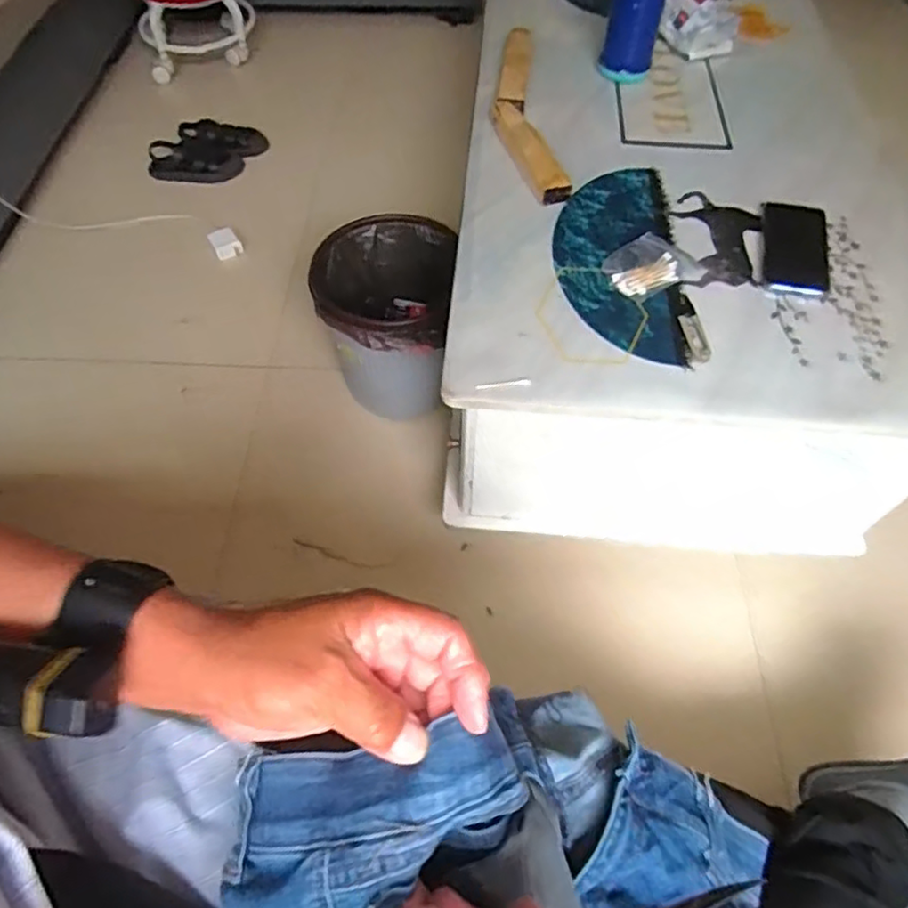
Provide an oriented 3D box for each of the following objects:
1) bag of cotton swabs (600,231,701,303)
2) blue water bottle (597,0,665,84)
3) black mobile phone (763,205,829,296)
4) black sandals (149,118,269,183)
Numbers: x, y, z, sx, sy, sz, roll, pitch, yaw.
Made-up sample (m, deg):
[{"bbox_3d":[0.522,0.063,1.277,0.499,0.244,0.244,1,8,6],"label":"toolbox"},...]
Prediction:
[{"bbox_3d":[0.234,-0.226,0.768,0.108,0.017,0.083,-29,62,-18],"label":"bag of cotton swabs"},{"bbox_3d":[0.275,-0.675,0.947,0.079,0.205,0.070,12,58,7],"label":"blue water bottle"},{"bbox_3d":[0.427,-0.257,0.790,0.079,0.006,0.169,12,58,6],"label":"black mobile phone"},{"bbox_3d":[-0.586,-0.724,1.513,0.265,0.052,0.163,-5,59,-3],"label":"black sandals"}]

